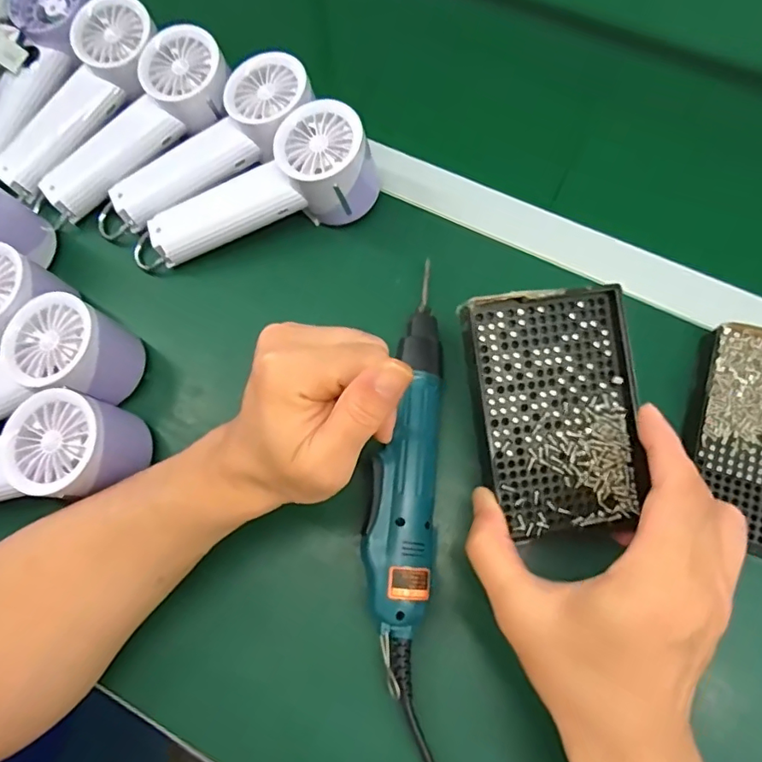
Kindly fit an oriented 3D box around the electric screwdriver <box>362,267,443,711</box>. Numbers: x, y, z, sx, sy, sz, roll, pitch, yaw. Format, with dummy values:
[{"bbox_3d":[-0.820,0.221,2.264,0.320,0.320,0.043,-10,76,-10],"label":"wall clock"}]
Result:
[{"bbox_3d":[0.017,0.052,0.357,0.043,0.042,0.263,6,73,5],"label":"electric screwdriver"}]

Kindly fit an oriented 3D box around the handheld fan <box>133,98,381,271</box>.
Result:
[{"bbox_3d":[-0.096,-0.132,0.413,0.194,0.062,0.063,-21,74,11],"label":"handheld fan"}]

